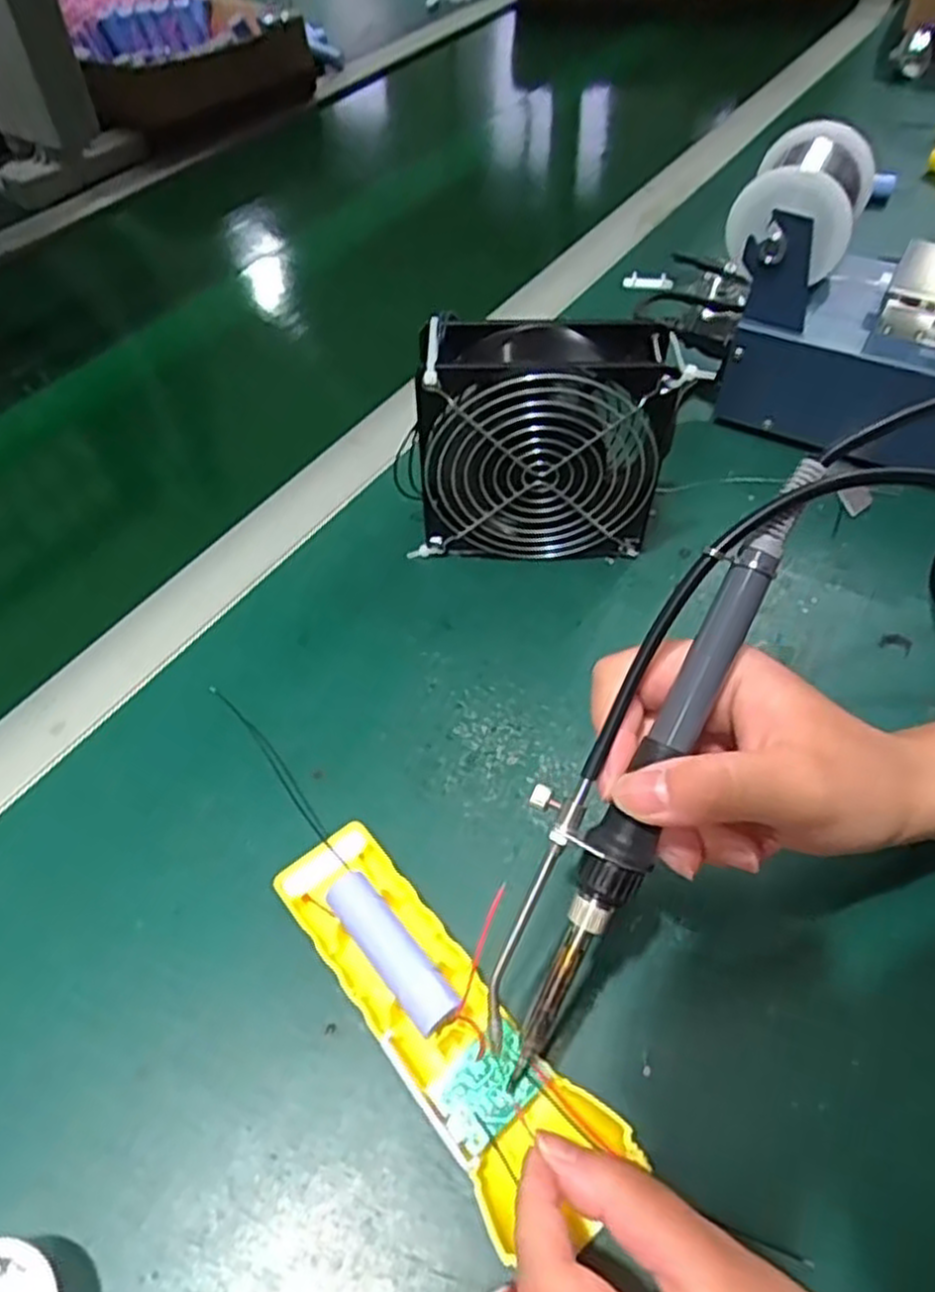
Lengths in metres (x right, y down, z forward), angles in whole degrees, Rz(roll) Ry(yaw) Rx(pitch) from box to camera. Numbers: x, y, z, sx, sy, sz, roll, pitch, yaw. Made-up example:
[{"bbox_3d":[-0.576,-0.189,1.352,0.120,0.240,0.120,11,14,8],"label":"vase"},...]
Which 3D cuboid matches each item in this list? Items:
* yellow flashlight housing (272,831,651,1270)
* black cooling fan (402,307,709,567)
[{"bbox_3d":[-0.014,0.129,0.285,0.046,0.022,0.154,-33,58,-24],"label":"yellow flashlight housing"},{"bbox_3d":[0.036,-0.105,0.413,0.135,0.124,0.055,-1,54,-1],"label":"black cooling fan"}]

